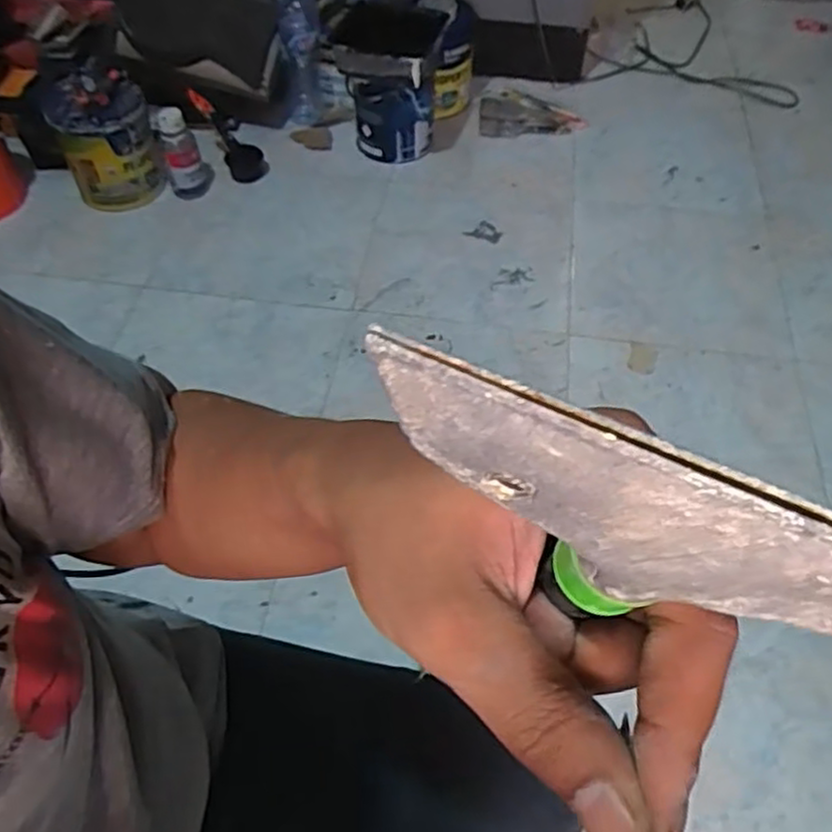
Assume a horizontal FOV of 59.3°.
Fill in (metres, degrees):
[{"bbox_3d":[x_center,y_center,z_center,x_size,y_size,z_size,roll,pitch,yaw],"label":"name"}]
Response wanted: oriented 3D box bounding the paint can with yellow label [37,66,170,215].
[{"bbox_3d":[-0.602,-0.546,1.414,0.169,0.232,0.164,-20,56,-15],"label":"paint can with yellow label"}]

